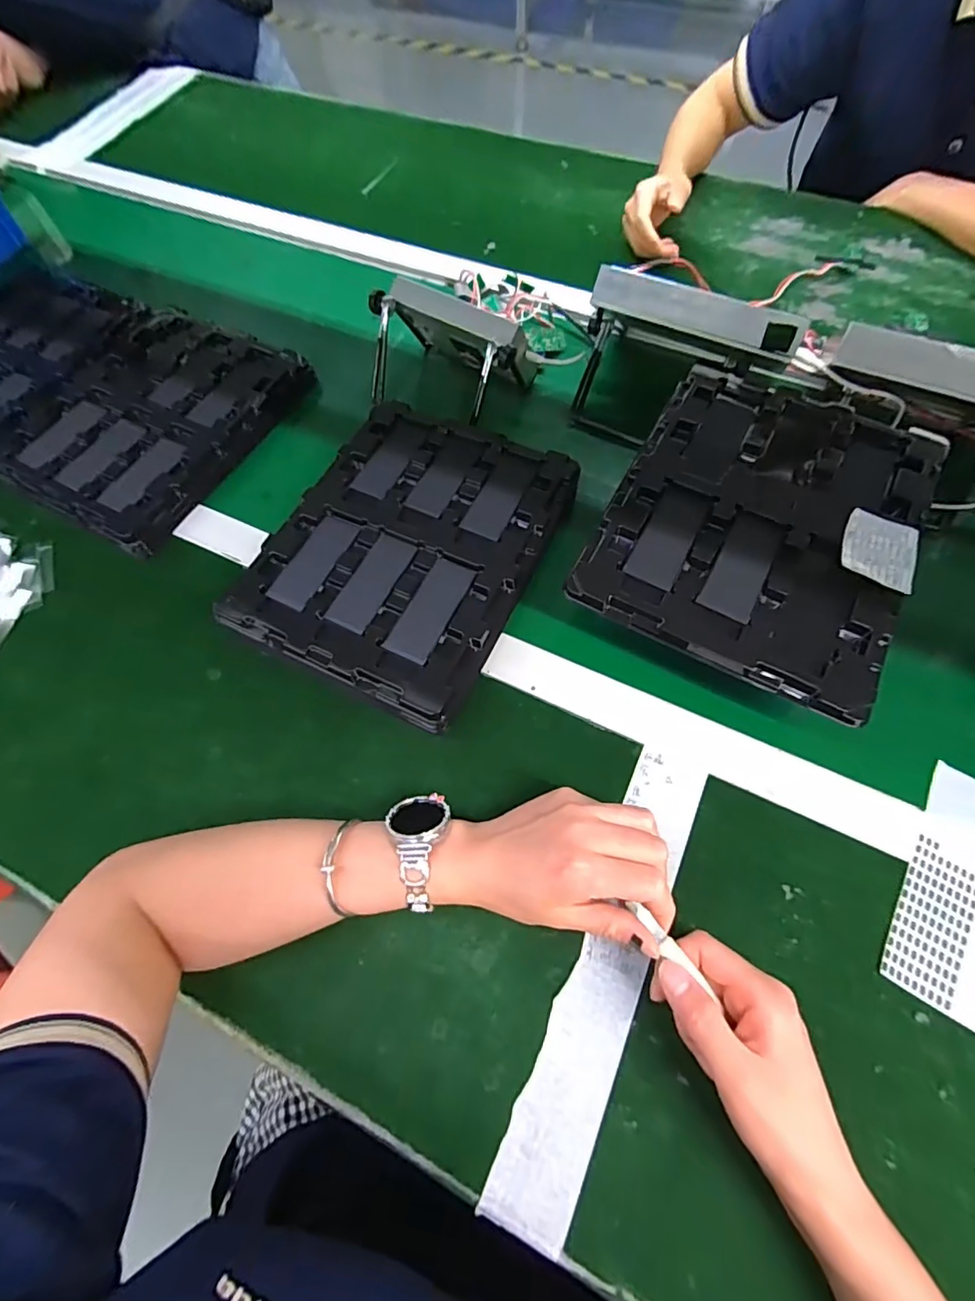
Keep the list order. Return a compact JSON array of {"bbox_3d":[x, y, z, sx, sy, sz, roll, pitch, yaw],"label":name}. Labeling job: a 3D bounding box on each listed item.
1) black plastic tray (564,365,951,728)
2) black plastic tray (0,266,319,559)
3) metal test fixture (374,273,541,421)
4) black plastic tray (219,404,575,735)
[{"bbox_3d":[0.217,-0.107,0.409,0.215,0.014,0.271,27,69,13],"label":"black plastic tray"},{"bbox_3d":[-0.468,-0.307,0.593,0.485,0.029,0.277,27,69,13],"label":"black plastic tray"},{"bbox_3d":[-0.038,-0.309,0.543,0.158,0.092,0.111,25,69,13],"label":"metal test fixture"},{"bbox_3d":[-0.070,-0.089,0.470,0.217,0.043,0.269,25,69,13],"label":"black plastic tray"}]

